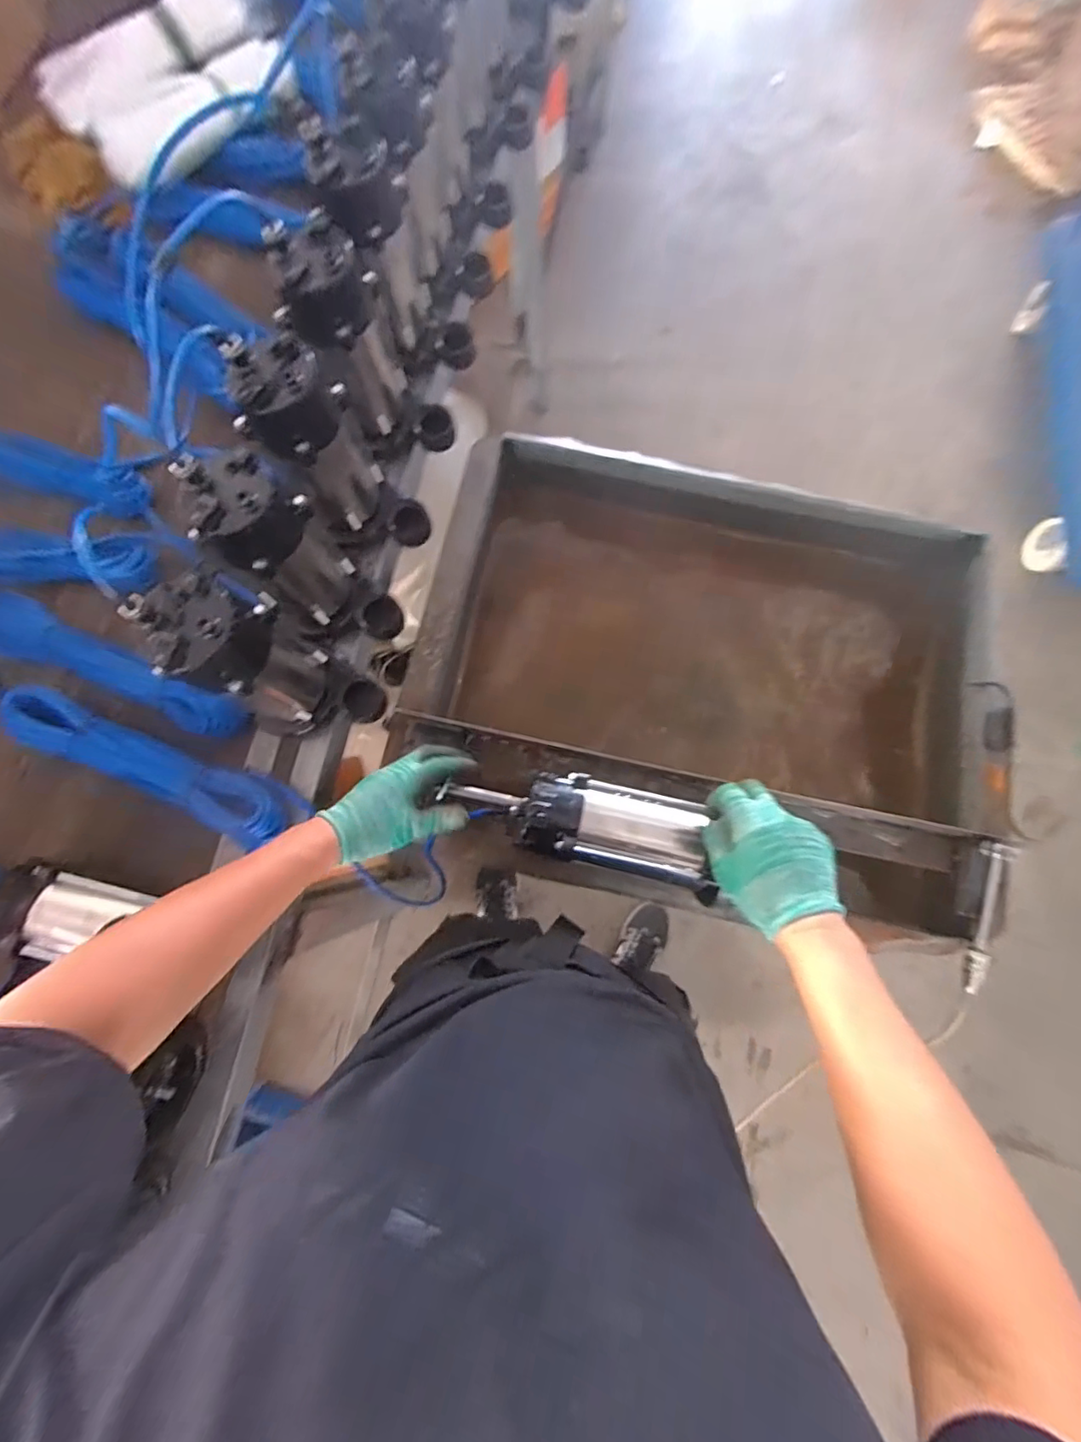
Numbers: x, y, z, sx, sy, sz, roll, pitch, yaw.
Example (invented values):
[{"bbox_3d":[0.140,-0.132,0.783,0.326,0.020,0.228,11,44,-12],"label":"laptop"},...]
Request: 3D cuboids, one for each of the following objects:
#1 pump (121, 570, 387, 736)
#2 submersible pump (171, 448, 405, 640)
[{"bbox_3d":[-0.292,-0.056,0.570,0.173,0.254,0.123,34,80,7],"label":"pump"},{"bbox_3d":[-0.251,-0.170,0.585,0.144,0.228,0.105,29,79,6],"label":"submersible pump"}]

